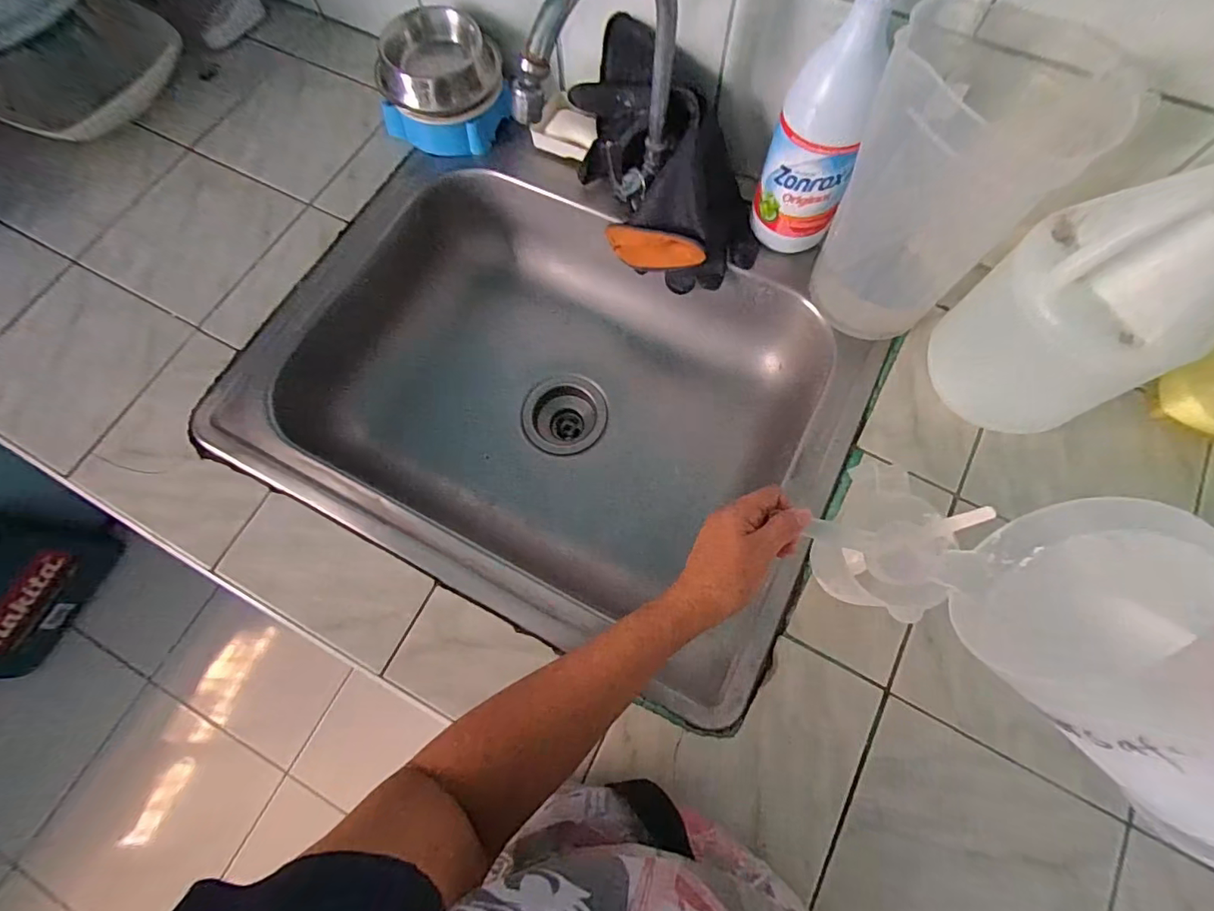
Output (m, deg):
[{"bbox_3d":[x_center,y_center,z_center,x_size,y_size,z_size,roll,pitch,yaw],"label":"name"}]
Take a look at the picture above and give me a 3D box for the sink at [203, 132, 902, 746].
[{"bbox_3d":[-0.060,-0.065,0.644,0.627,0.187,0.484,26,73,9],"label":"sink"}]

